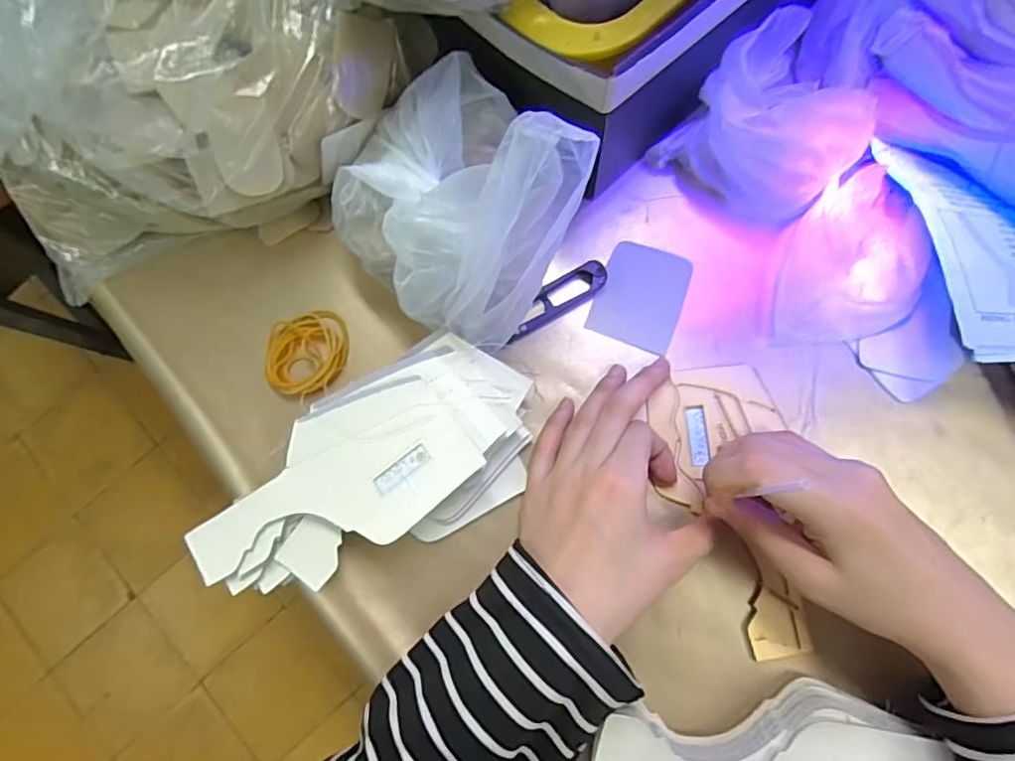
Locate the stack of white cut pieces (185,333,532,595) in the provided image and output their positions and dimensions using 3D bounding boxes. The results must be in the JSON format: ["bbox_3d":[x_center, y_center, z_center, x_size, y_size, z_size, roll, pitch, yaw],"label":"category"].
[{"bbox_3d":[-0.082,0.057,0.330,0.208,0.038,0.101,-28,82,-2],"label":"stack of white cut pieces"}]

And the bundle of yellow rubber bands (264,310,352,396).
[{"bbox_3d":[-0.126,-0.017,0.355,0.051,0.011,0.050,0,82,2],"label":"bundle of yellow rubber bands"}]

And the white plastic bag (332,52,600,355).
[{"bbox_3d":[-0.027,-0.091,0.300,0.110,0.123,0.124,-43,83,-3],"label":"white plastic bag"}]

